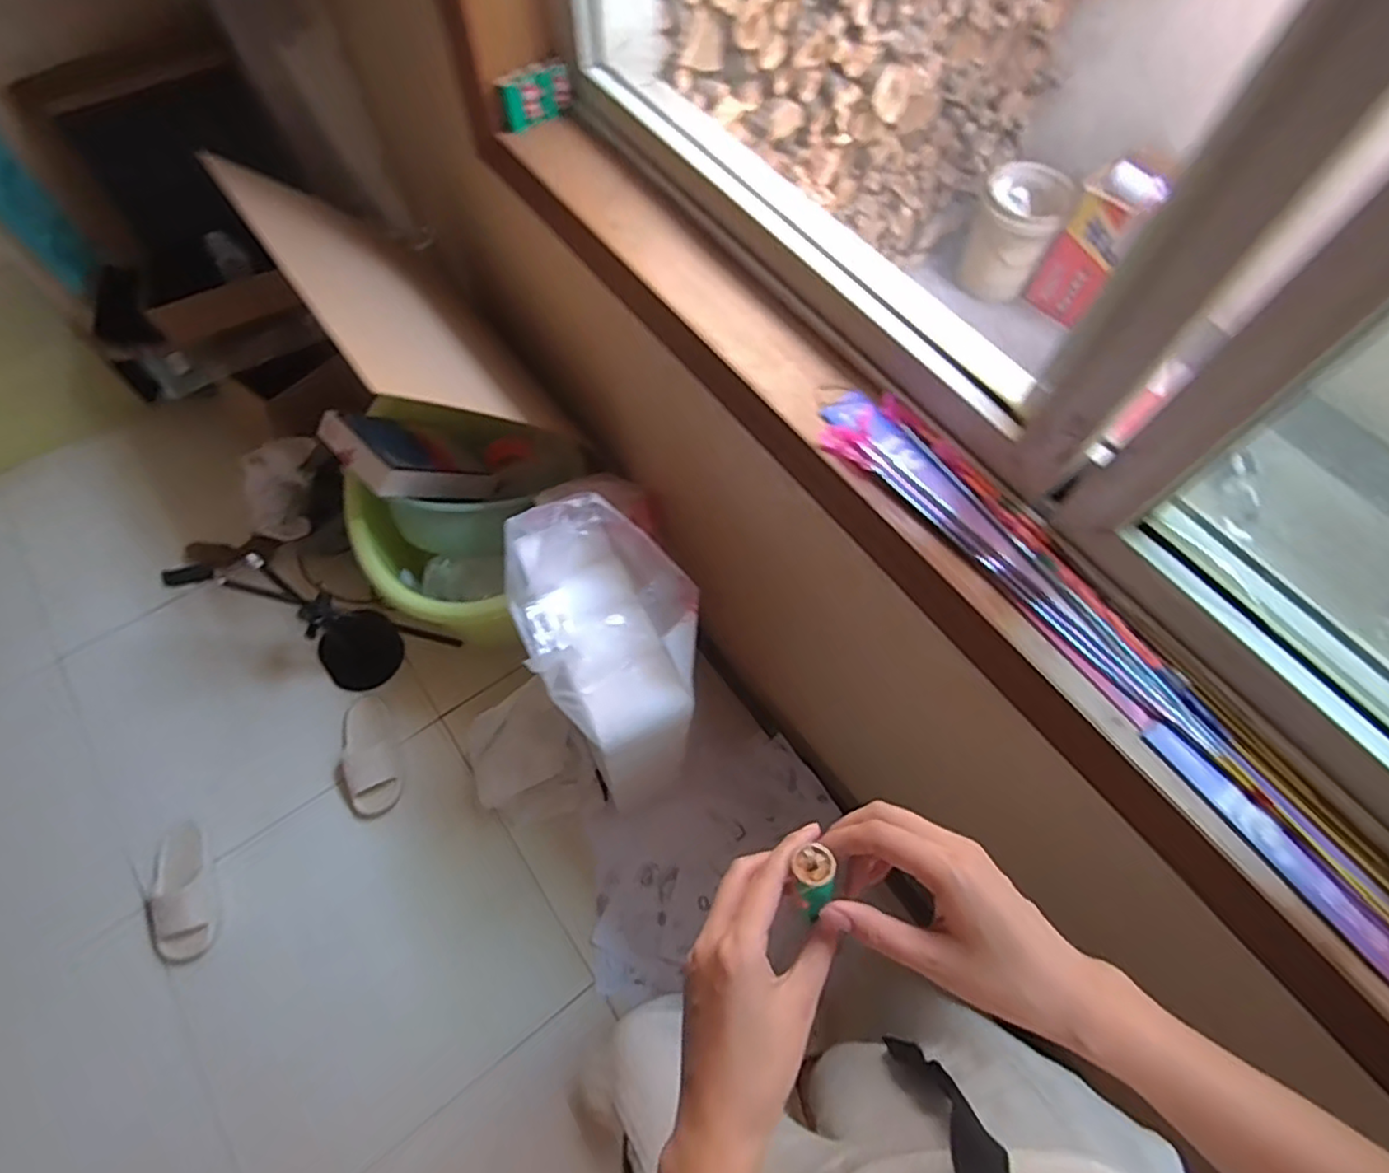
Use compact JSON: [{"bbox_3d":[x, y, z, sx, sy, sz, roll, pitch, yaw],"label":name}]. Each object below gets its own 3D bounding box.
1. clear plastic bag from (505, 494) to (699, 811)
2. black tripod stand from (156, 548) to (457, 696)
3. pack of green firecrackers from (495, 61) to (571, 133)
[{"bbox_3d":[-0.108,0.040,0.866,0.233,0.106,0.332,-20,68,-10],"label":"clear plastic bag"},{"bbox_3d":[-0.702,0.057,1.255,0.383,0.370,0.180,23,67,9],"label":"black tripod stand"},{"bbox_3d":[-0.211,-0.651,0.874,0.096,0.059,0.024,-35,55,-16],"label":"pack of green firecrackers"}]

